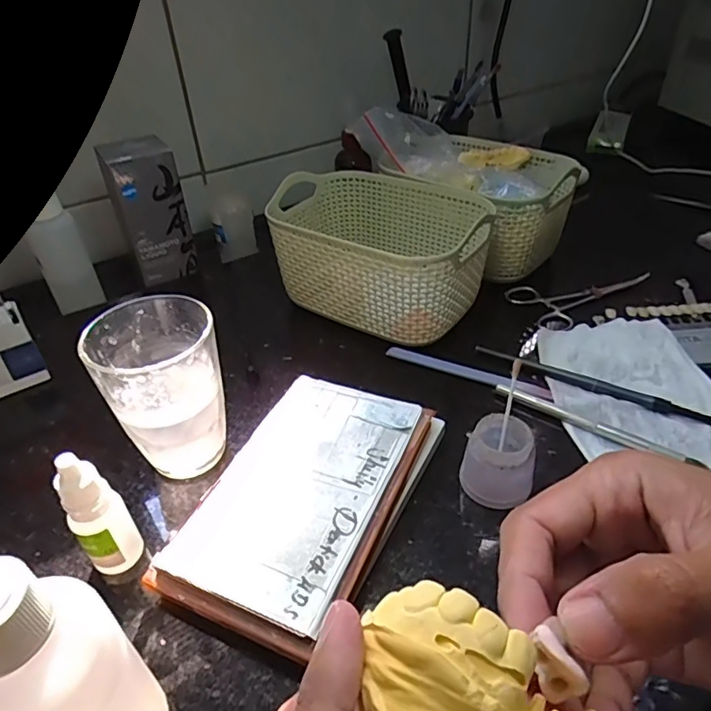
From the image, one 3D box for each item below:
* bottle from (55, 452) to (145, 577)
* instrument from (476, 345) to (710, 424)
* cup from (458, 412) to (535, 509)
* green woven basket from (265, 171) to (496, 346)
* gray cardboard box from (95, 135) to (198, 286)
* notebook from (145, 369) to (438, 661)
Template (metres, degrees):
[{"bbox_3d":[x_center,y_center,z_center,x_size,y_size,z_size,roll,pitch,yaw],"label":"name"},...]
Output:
[{"bbox_3d":[-0.123,0.078,0.256,0.024,0.077,0.021,-30,46,-28],"label":"bottle"},{"bbox_3d":[0.163,0.018,0.361,0.164,0.004,0.012,20,45,27],"label":"instrument"},{"bbox_3d":[0.080,0.059,0.296,0.036,0.039,0.033,-3,39,2],"label":"cup"},{"bbox_3d":[0.020,-0.083,0.440,0.169,0.085,0.120,24,47,31],"label":"green woven basket"},{"bbox_3d":[-0.186,-0.131,0.488,0.058,0.118,0.044,-19,41,-17],"label":"gray cardboard box"},{"bbox_3d":[-0.025,0.077,0.292,0.096,0.026,0.151,14,43,21],"label":"notebook"}]

